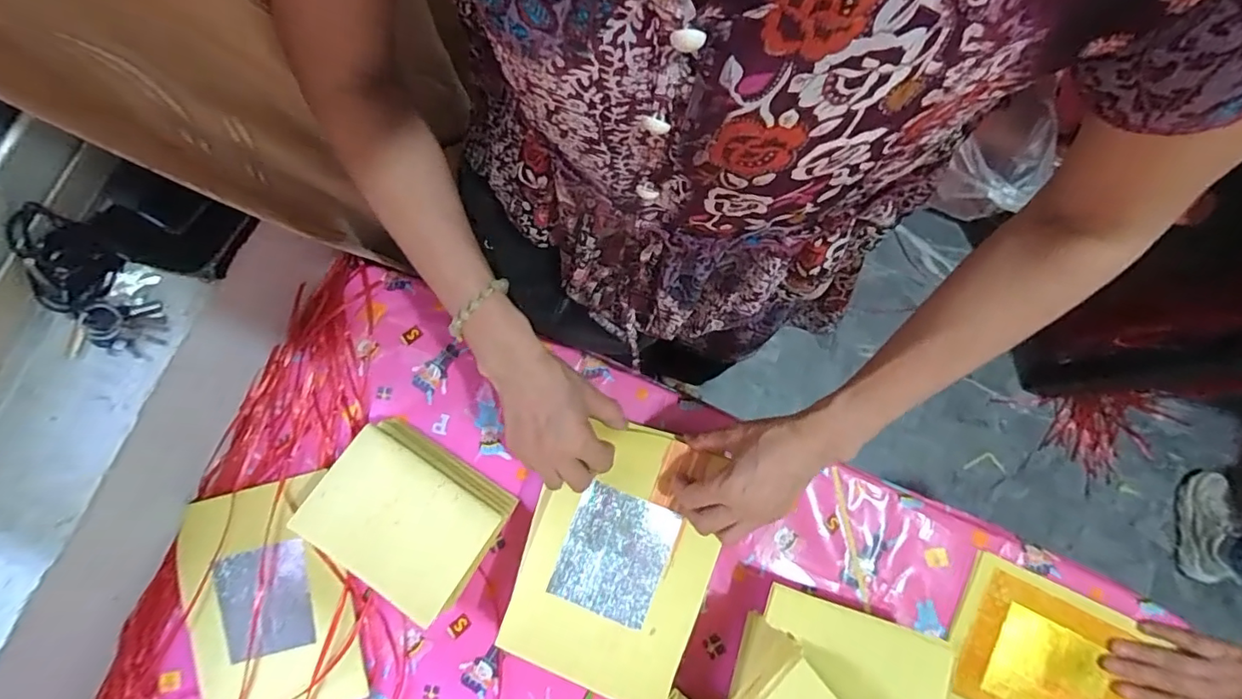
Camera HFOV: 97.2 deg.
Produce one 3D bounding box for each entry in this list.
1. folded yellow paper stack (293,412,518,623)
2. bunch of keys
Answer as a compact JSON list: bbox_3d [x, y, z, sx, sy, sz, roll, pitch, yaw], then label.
[{"bbox_3d":[-0.205,0.162,0.549,0.170,0.079,0.123,33,79,8],"label":"folded yellow paper stack"},{"bbox_3d":[-0.455,-0.051,0.471,0.087,0.082,0.106,11,77,3],"label":"bunch of keys"}]

